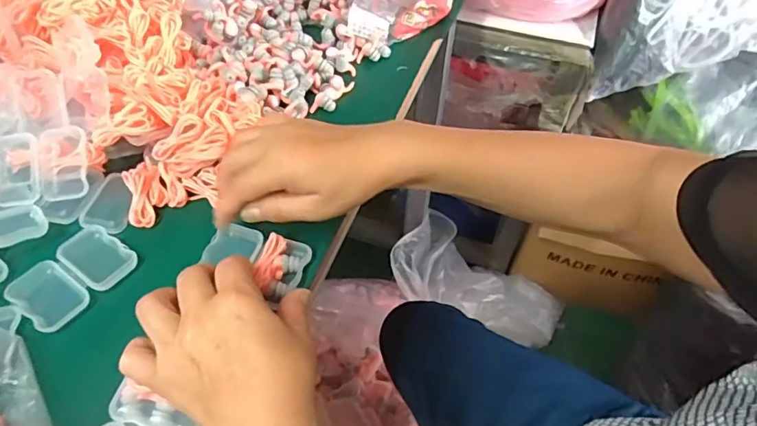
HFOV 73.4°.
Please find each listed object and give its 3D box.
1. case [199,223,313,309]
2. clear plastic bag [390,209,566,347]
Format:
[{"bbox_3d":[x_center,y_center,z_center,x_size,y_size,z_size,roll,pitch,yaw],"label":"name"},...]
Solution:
[{"bbox_3d":[-0.091,0.033,0.371,0.075,0.021,0.050,17,54,11],"label":"case"},{"bbox_3d":[0.220,0.159,1.052,0.427,0.097,0.158,23,48,-23],"label":"clear plastic bag"}]

